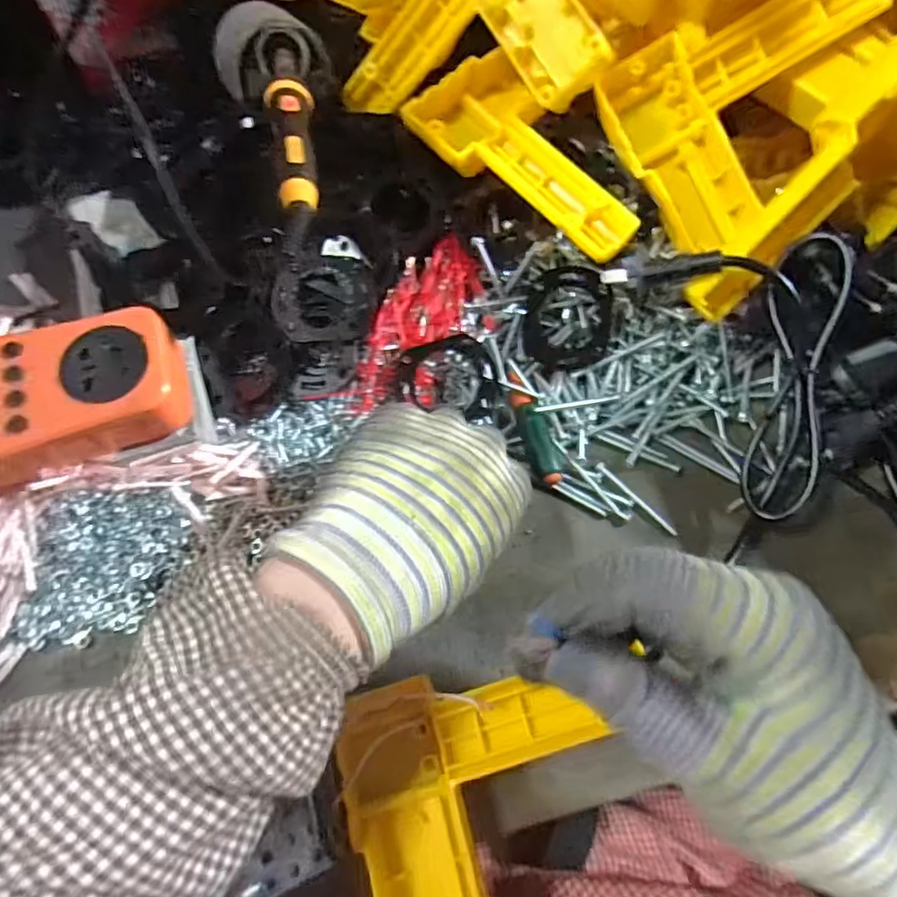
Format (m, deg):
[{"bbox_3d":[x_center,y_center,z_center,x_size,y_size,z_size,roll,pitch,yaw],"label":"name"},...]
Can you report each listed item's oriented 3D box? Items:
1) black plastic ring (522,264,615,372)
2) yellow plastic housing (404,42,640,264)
[{"bbox_3d":[0.070,-0.075,0.339,0.053,0.018,0.057,3,116,6],"label":"black plastic ring"},{"bbox_3d":[0.053,-0.170,0.335,0.142,0.029,0.082,38,72,12],"label":"yellow plastic housing"}]

